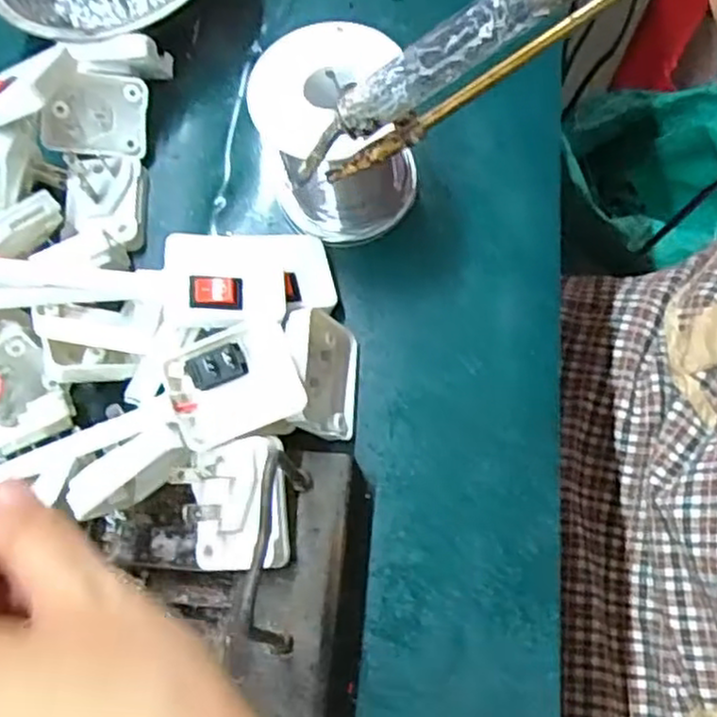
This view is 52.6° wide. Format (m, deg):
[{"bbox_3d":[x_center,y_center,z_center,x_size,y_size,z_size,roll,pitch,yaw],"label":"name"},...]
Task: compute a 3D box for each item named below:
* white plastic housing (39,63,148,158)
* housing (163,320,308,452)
[{"bbox_3d":[-0.127,-0.119,0.353,0.046,0.017,0.037,3,105,-3],"label":"white plastic housing"},{"bbox_3d":[-0.046,0.007,0.268,0.047,0.013,0.041,-21,69,-4],"label":"housing"}]

